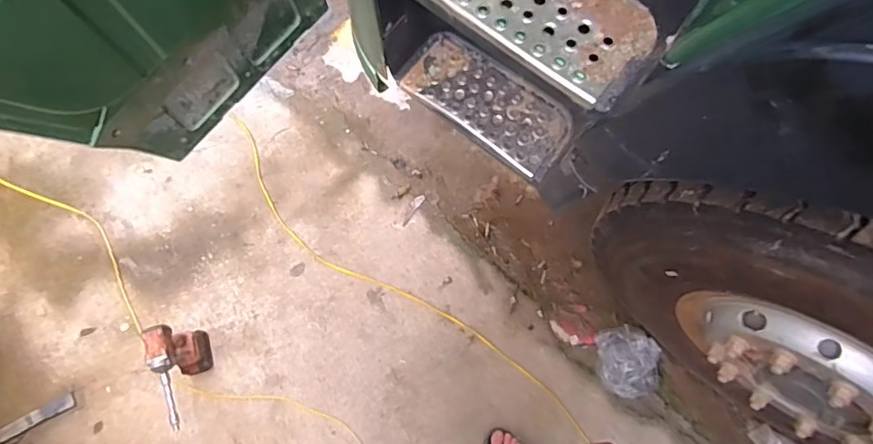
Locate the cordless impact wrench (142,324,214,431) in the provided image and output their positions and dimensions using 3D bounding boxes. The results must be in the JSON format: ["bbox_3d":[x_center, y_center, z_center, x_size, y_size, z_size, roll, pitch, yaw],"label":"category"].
[{"bbox_3d":[-0.702,0.412,1.424,0.067,0.260,0.260,0,72,1],"label":"cordless impact wrench"}]

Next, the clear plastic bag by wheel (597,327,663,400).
[{"bbox_3d":[0.603,0.428,1.637,0.197,0.078,0.215,-5,72,0],"label":"clear plastic bag by wheel"}]

